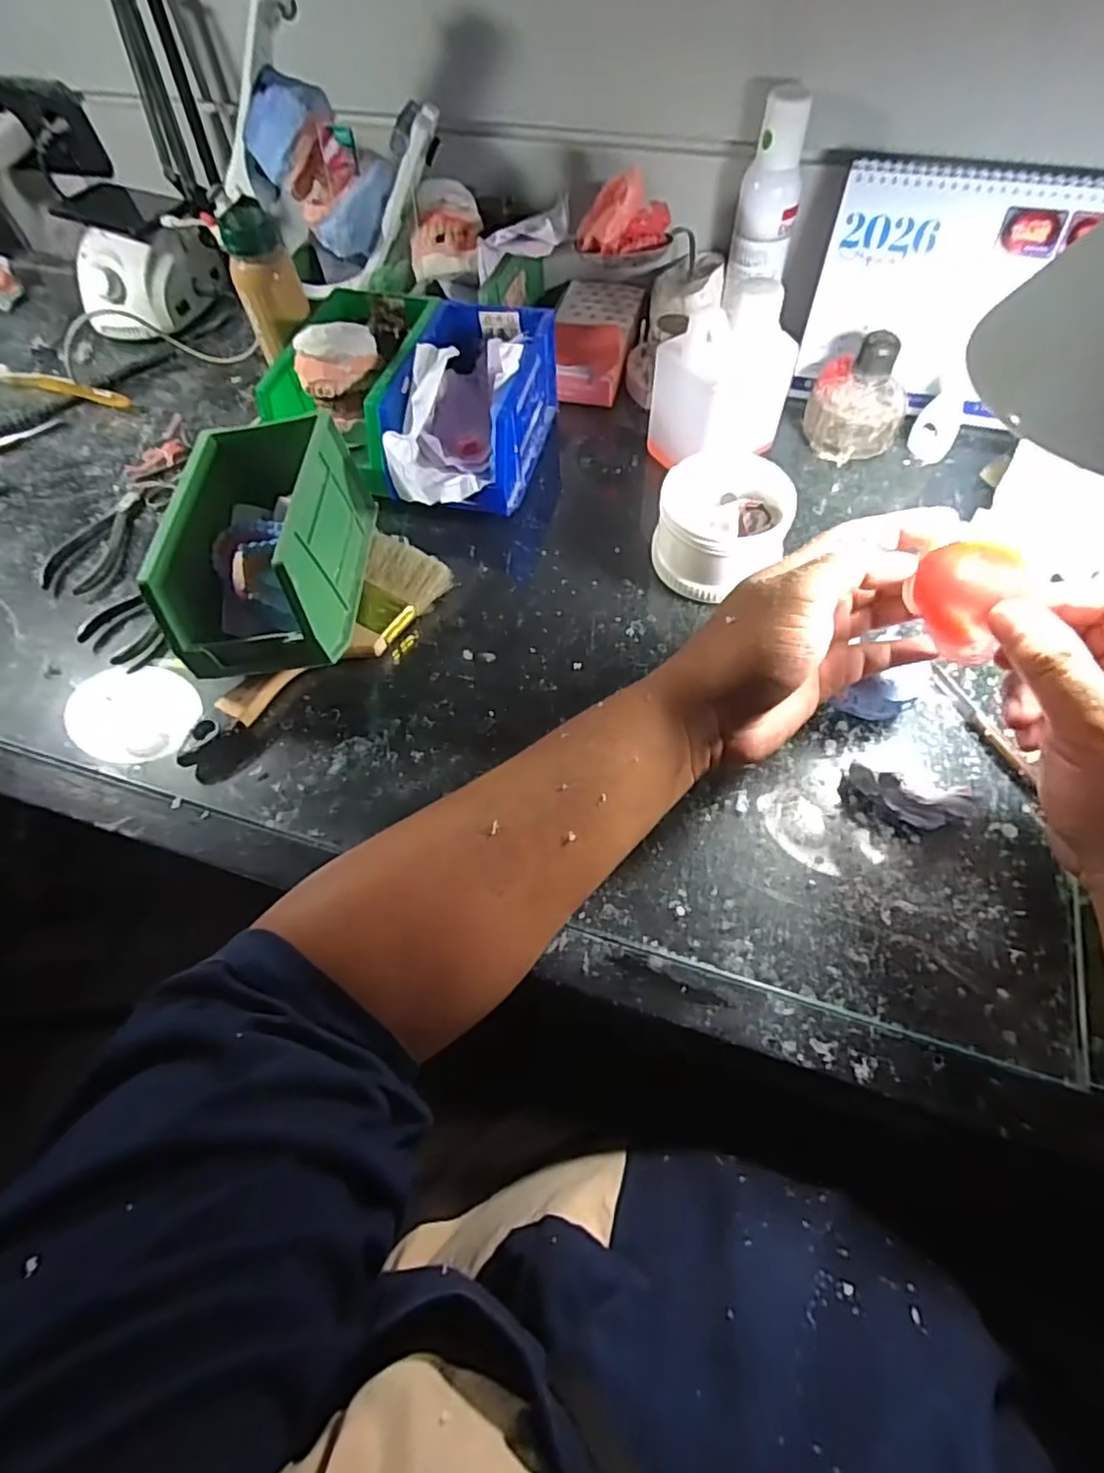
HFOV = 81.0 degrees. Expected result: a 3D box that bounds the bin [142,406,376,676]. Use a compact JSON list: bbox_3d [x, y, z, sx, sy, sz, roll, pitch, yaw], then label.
[{"bbox_3d":[-0.194,-0.132,0.457,0.104,0.103,0.178,-1,62,2],"label":"bin"}]

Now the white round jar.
[{"bbox_3d":[0.124,-0.151,0.477,0.092,0.065,0.086,-1,62,2],"label":"white round jar"}]

